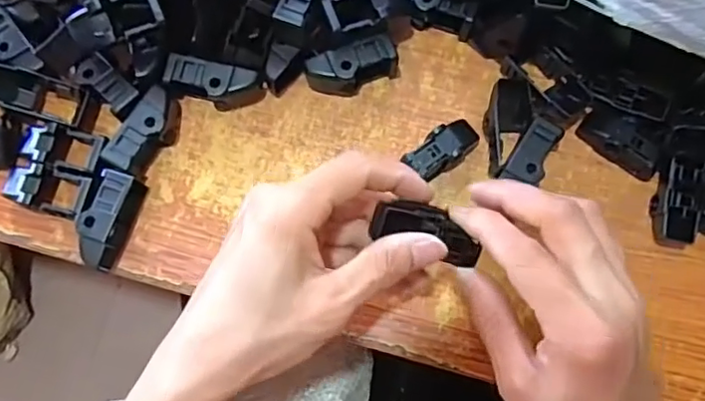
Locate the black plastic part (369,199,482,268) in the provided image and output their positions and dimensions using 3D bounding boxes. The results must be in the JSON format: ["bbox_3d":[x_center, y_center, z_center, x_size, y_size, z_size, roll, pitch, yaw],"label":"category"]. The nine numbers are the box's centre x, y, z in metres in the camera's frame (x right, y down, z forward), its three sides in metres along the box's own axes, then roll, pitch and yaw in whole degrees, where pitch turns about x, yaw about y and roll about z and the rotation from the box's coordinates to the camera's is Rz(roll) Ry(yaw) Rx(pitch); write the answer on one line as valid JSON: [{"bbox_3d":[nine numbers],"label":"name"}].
[{"bbox_3d":[0.033,0.014,0.258,0.048,0.013,0.020,23,78,-16],"label":"black plastic part"}]

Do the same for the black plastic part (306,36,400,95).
[{"bbox_3d":[0.001,-0.072,0.327,0.050,0.023,0.019,-18,79,-5],"label":"black plastic part"}]

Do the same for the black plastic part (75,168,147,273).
[{"bbox_3d":[-0.125,0.010,0.305,0.016,0.024,0.048,20,79,3],"label":"black plastic part"}]

